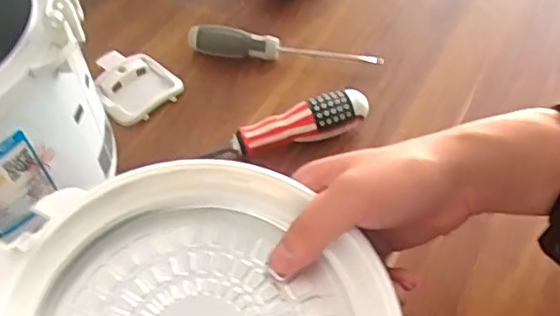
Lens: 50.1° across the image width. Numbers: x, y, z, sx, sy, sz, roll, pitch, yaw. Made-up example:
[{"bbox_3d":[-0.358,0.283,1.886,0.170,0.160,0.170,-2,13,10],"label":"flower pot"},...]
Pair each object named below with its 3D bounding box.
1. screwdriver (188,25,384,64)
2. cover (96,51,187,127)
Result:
[{"bbox_3d":[0.003,-0.109,0.590,0.189,0.026,0.023,7,52,8],"label":"screwdriver"},{"bbox_3d":[-0.139,-0.072,0.572,0.071,0.020,0.080,-33,57,-22],"label":"cover"}]

